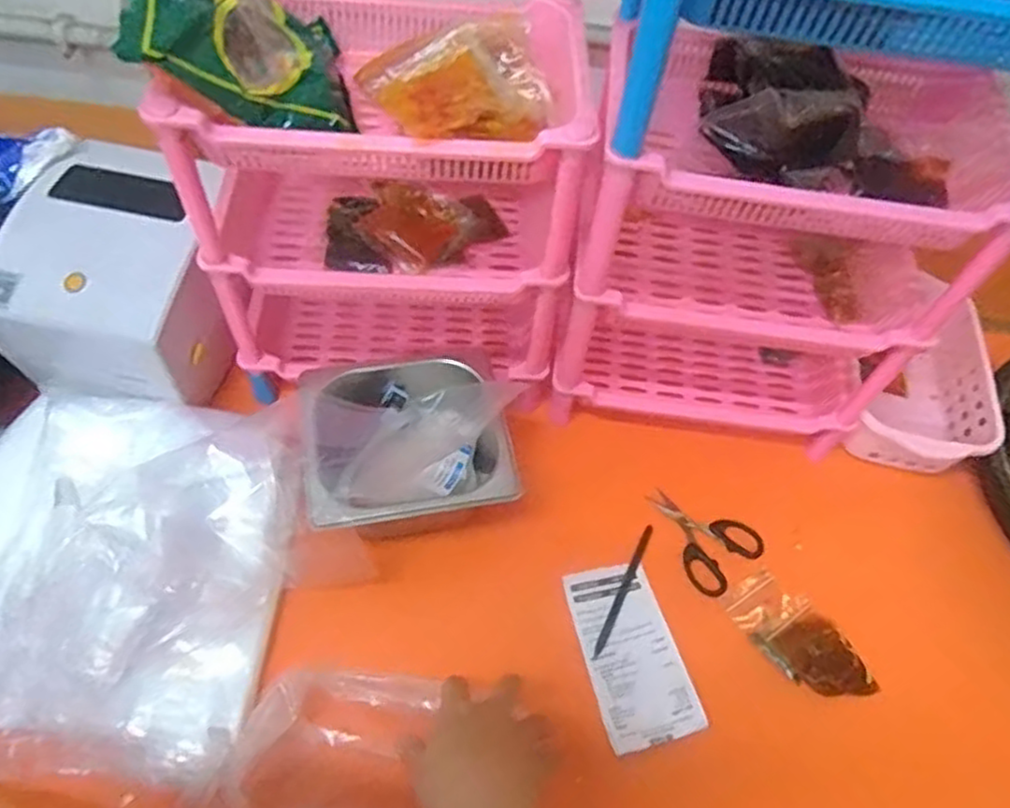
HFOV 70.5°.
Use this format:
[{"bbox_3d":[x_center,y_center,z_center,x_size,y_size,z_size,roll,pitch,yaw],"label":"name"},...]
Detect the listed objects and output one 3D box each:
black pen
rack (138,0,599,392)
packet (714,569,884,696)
[{"bbox_3d":[0.109,0.169,0.654,0.010,0.015,0.143,26,58,12],"label":"black pen"},{"bbox_3d":[-0.106,-0.166,0.650,0.297,0.330,0.184,1,57,-4],"label":"rack"},{"bbox_3d":[0.263,0.210,0.640,0.073,0.009,0.130,-28,63,-21],"label":"packet"}]

